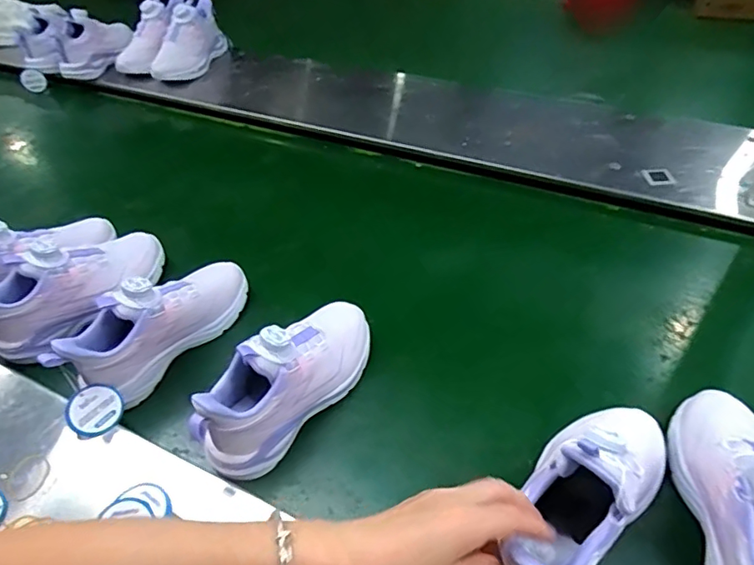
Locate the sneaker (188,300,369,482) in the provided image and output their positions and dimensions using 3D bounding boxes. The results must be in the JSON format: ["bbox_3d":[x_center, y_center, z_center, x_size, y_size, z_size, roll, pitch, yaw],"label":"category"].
[{"bbox_3d":[-0.086,0.088,0.522,0.079,0.108,0.221,28,54,26],"label":"sneaker"}]

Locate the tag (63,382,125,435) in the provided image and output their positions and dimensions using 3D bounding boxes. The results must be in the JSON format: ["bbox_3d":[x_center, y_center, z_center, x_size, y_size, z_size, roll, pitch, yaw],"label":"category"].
[{"bbox_3d":[-0.281,0.127,0.516,0.049,0.012,0.048,9,66,-22],"label":"tag"}]

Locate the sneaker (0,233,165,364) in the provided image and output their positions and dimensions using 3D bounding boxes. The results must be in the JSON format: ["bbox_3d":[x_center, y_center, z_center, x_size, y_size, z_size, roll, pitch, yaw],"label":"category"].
[{"bbox_3d":[-0.361,-0.005,0.620,0.074,0.106,0.216,26,53,25],"label":"sneaker"}]

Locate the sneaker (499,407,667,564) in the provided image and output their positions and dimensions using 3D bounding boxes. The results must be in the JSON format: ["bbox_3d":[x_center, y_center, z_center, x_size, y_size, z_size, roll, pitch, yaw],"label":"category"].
[{"bbox_3d":[0.168,0.155,0.397,0.217,0.112,0.066,-33,53,-26],"label":"sneaker"}]

